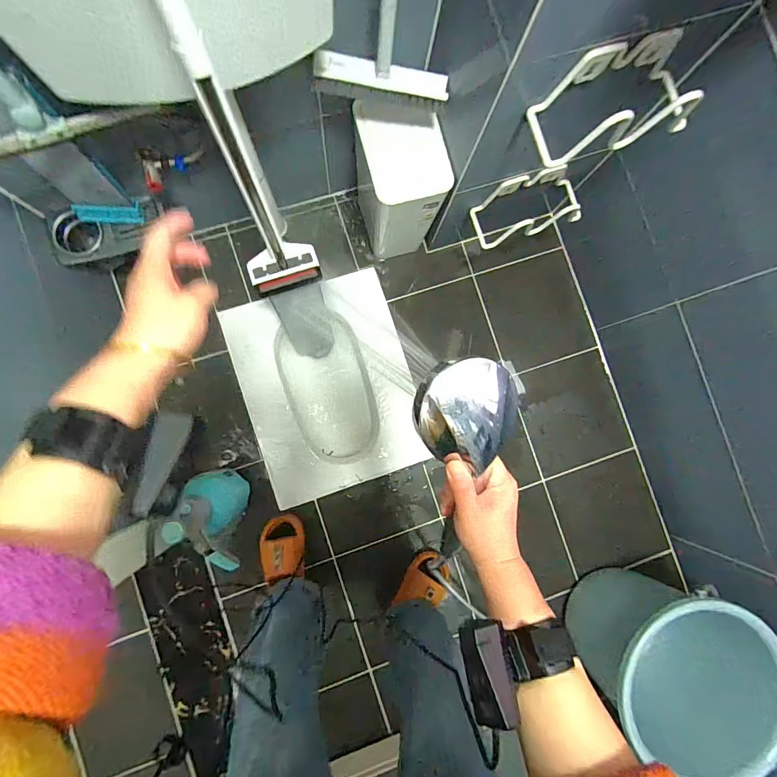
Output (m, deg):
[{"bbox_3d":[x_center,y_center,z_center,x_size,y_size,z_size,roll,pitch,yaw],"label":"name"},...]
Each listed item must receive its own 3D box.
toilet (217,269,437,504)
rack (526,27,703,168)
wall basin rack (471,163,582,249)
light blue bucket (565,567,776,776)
[{"bbox_3d":[-0.163,0.000,1.104,0.425,0.140,0.527,-17,89,-6],"label":"toilet"},{"bbox_3d":[0.342,-0.427,0.589,0.246,0.090,0.108,-17,89,-6],"label":"rack"},{"bbox_3d":[0.321,-0.405,0.893,0.250,0.110,0.106,-17,89,-6],"label":"wall basin rack"},{"bbox_3d":[0.621,0.611,0.896,0.344,0.294,0.337,0,87,-5],"label":"light blue bucket"}]

